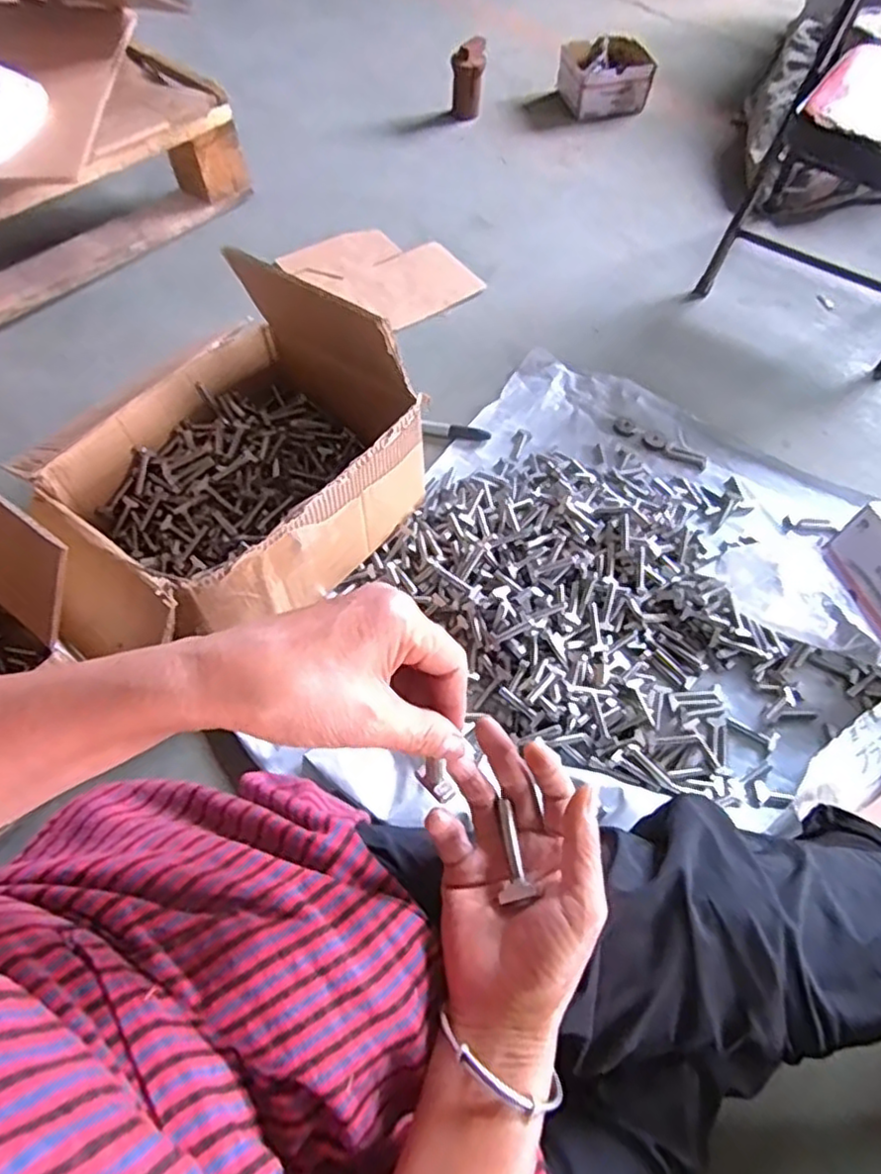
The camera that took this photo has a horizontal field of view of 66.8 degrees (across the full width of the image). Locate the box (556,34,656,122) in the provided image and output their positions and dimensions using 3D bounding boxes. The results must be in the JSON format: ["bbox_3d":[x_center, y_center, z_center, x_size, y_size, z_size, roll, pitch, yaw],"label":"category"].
[{"bbox_3d":[0.343,-1.079,1.415,0.178,0.087,0.154,-6,58,-7],"label":"box"}]

